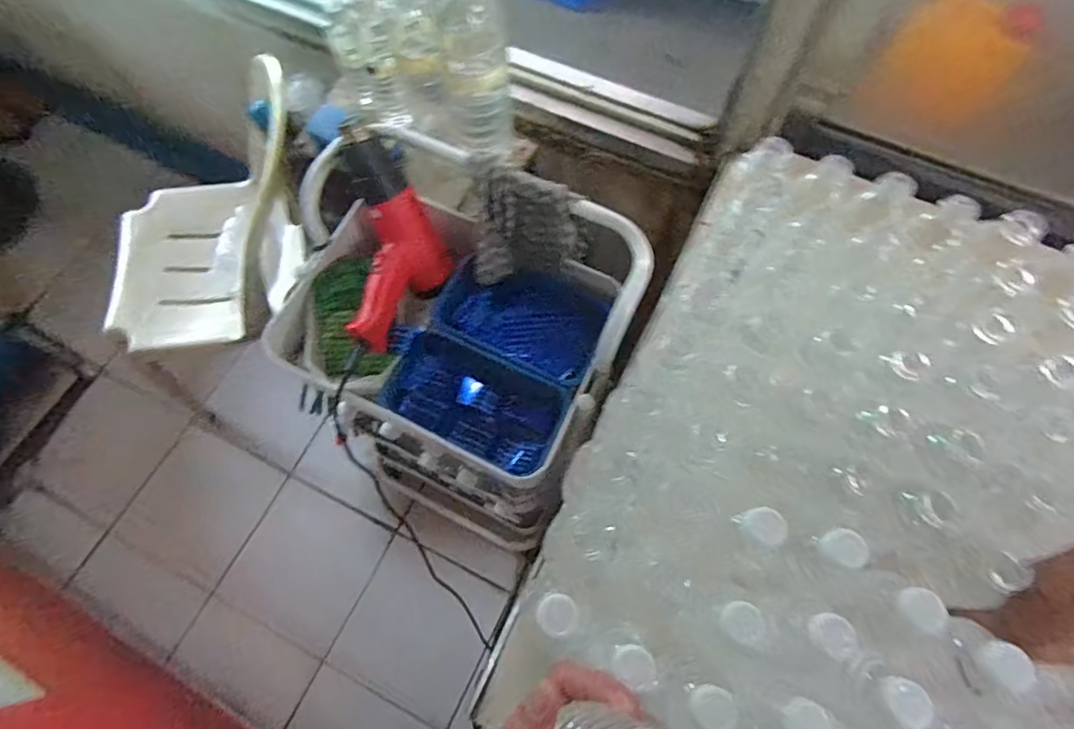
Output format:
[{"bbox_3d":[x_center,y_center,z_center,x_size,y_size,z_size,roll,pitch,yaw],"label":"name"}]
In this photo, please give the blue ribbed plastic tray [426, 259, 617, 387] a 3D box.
[{"bbox_3d":[-0.019,-0.072,0.759,0.216,0.043,0.142,26,69,10],"label":"blue ribbed plastic tray"}]

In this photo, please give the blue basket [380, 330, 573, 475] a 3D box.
[{"bbox_3d":[-0.076,0.049,0.727,0.221,0.072,0.133,27,69,10],"label":"blue basket"}]

